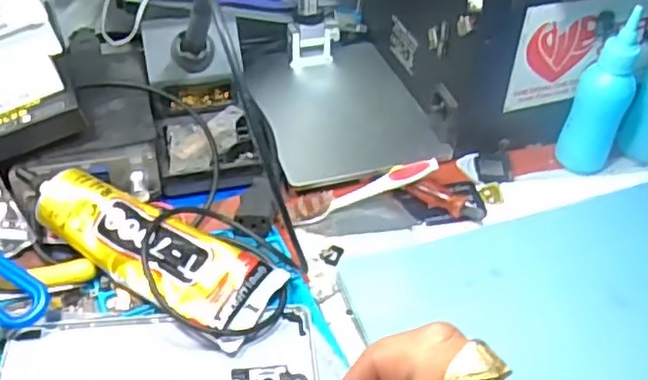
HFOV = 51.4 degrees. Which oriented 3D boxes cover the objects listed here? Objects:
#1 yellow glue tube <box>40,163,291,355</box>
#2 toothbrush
[{"bbox_3d":[-0.097,0.036,0.379,0.143,0.028,0.050,27,47,8],"label":"yellow glue tube"},{"bbox_3d":[0.025,-0.001,0.431,0.097,0.019,0.016,-14,46,-17],"label":"toothbrush"}]

